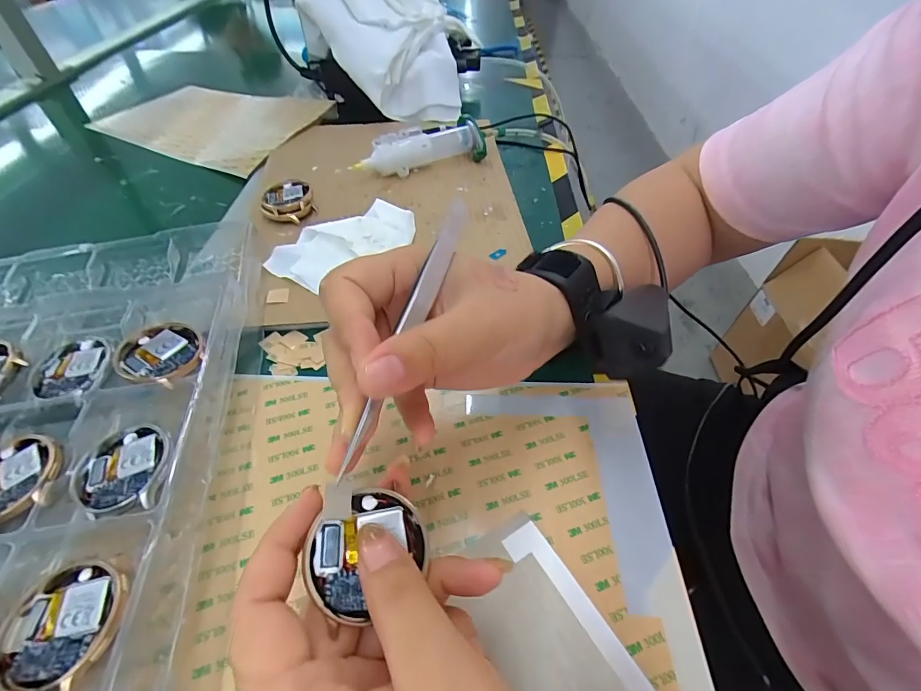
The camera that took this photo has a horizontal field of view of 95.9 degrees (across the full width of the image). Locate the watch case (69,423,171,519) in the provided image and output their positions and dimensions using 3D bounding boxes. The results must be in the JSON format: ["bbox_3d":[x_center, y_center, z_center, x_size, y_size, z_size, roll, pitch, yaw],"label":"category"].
[{"bbox_3d":[-0.167,0.059,0.206,0.042,0.005,0.047,-11,51,-10],"label":"watch case"}]

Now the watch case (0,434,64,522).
[{"bbox_3d":[-0.225,0.066,0.206,0.045,0.005,0.049,-31,57,-24],"label":"watch case"}]

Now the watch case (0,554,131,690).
[{"bbox_3d":[-0.158,0.109,0.163,0.046,0.006,0.045,-6,50,-6],"label":"watch case"}]

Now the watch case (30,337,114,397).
[{"bbox_3d":[-0.229,0.012,0.246,0.046,0.006,0.040,-4,50,-4],"label":"watch case"}]

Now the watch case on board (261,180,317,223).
[{"bbox_3d":[-0.157,-0.131,0.378,0.044,0.014,0.048,-10,51,-10],"label":"watch case on board"}]

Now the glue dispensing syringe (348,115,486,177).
[{"bbox_3d":[-0.043,-0.204,0.432,0.138,0.034,0.034,-18,53,-15],"label":"glue dispensing syringe"}]

